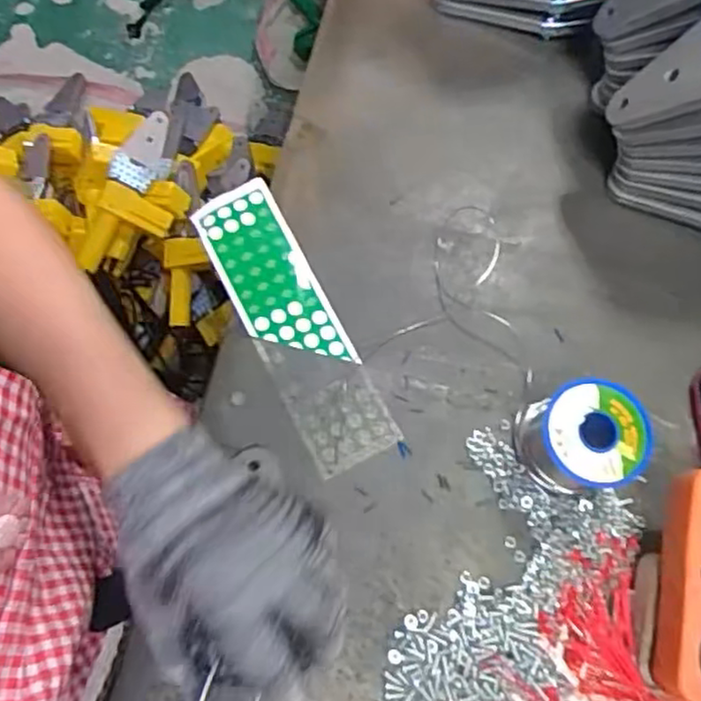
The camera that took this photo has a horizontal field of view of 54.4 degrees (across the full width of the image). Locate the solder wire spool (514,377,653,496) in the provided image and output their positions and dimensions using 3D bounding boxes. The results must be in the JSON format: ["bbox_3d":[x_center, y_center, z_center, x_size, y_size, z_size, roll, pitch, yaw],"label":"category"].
[{"bbox_3d":[0.148,0.057,0.436,0.066,0.060,0.062,-1,72,-1],"label":"solder wire spool"}]

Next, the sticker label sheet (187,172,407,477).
[{"bbox_3d":[-0.041,-0.020,0.484,0.060,0.006,0.217,-26,75,-10],"label":"sticker label sheet"}]

